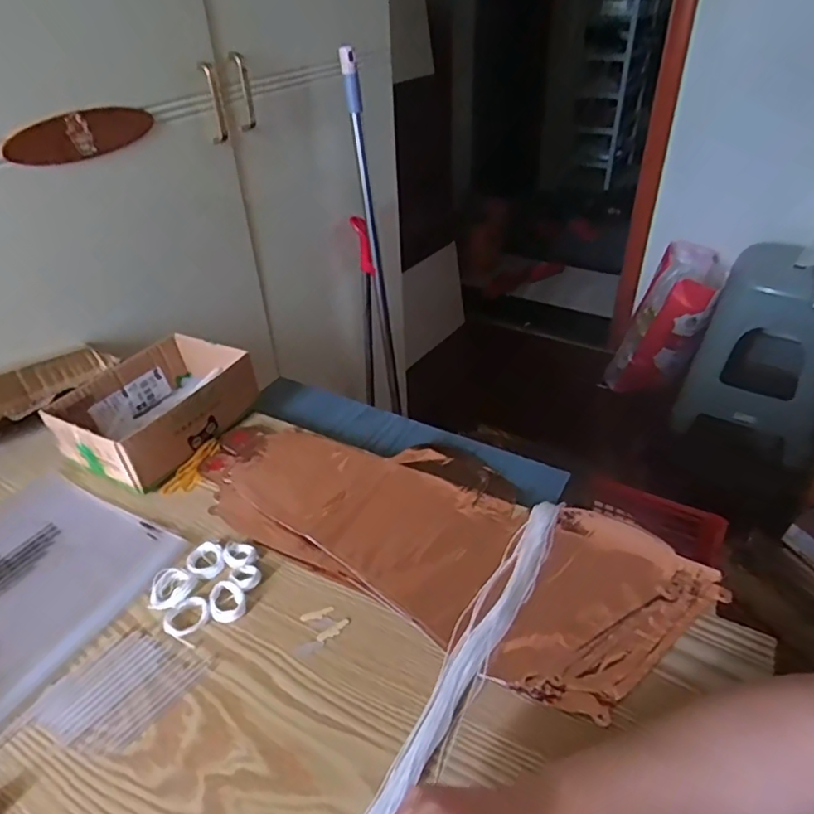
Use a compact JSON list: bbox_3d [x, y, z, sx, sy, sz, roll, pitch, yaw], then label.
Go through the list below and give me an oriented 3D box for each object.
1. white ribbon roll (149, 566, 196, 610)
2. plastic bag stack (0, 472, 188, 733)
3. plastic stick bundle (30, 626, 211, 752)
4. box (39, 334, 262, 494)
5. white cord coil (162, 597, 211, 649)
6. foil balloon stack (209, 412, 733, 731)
[{"bbox_3d":[-0.196,0.150,0.486,0.036,0.007,0.035,-1,37,1],"label":"white ribbon roll"},{"bbox_3d":[-0.334,0.152,0.500,0.202,0.007,0.200,16,40,23],"label":"plastic bag stack"},{"bbox_3d":[-0.206,0.202,0.425,0.078,0.004,0.097,25,45,32],"label":"plastic stick bundle"},{"bbox_3d":[-0.271,0.001,0.639,0.134,0.068,0.179,16,40,23],"label":"box"},{"bbox_3d":[-0.176,0.168,0.466,0.035,0.006,0.037,-1,37,1],"label":"white cord coil"},{"bbox_3d":[0.020,0.106,0.547,0.456,0.022,0.203,20,42,27],"label":"foil balloon stack"}]

